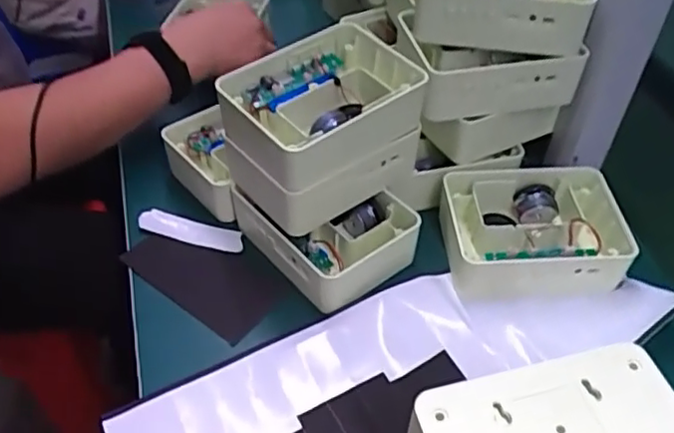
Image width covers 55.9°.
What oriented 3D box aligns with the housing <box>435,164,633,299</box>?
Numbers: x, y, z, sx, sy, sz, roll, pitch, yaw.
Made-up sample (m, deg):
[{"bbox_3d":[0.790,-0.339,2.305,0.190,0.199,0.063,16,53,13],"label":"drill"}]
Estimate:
[{"bbox_3d":[0.165,0.013,0.547,0.147,0.050,0.112,0,45,-2],"label":"housing"}]

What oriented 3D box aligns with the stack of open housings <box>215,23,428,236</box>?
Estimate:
[{"bbox_3d":[-0.012,-0.074,0.534,0.147,0.098,0.109,-31,53,-29],"label":"stack of open housings"}]

